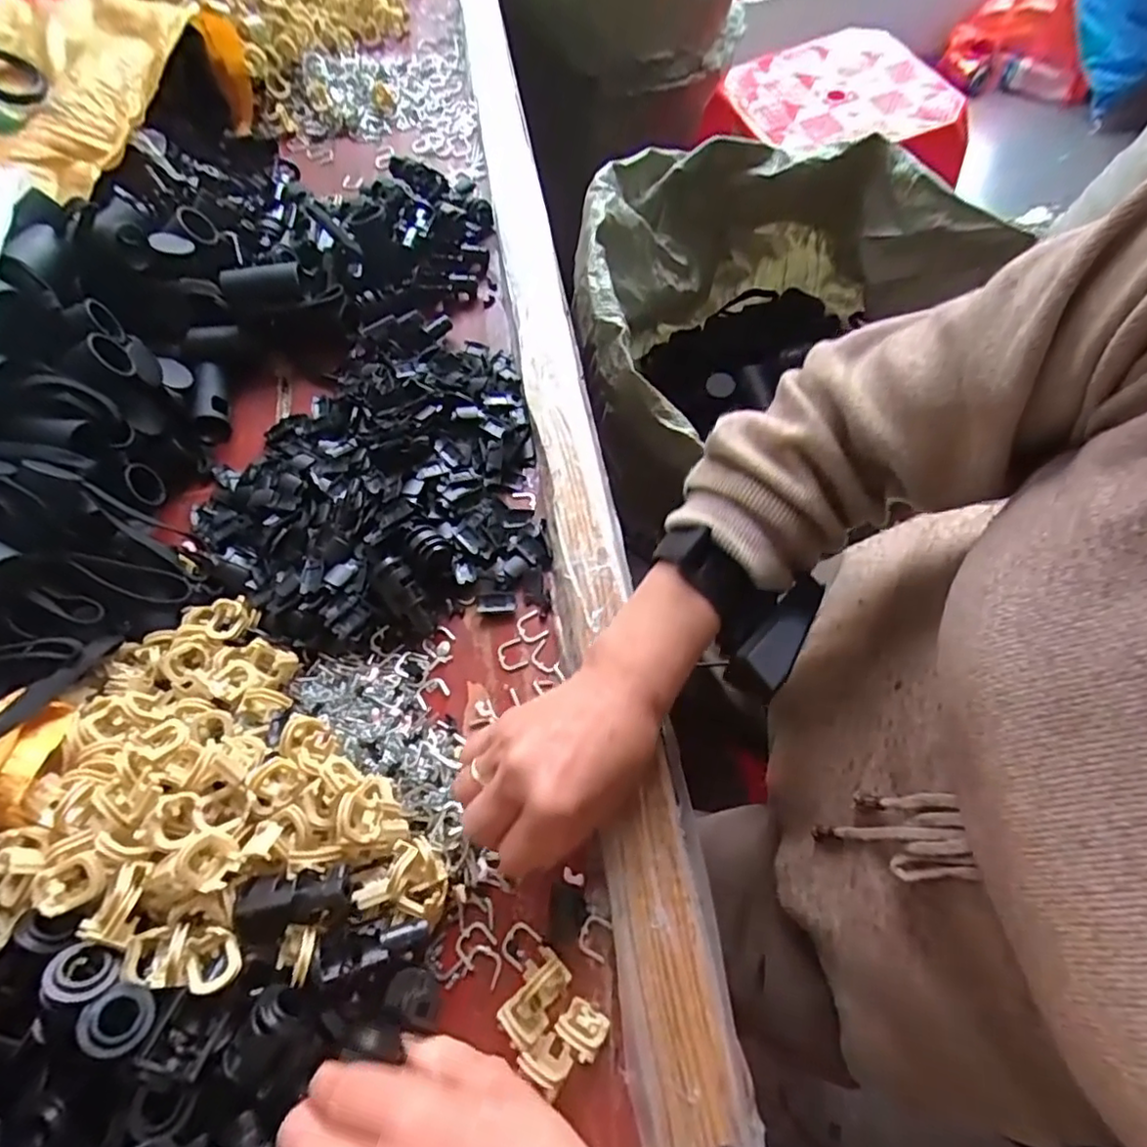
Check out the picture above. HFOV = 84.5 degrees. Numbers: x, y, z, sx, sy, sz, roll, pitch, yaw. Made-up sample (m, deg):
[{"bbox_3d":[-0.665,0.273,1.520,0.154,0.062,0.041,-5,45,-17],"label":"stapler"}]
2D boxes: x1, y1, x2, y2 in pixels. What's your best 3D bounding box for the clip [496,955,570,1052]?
[{"bbox_3d":[-0.017,0.208,0.309,0.022,0.017,0.037,38,74,21],"label":"clip"}]

